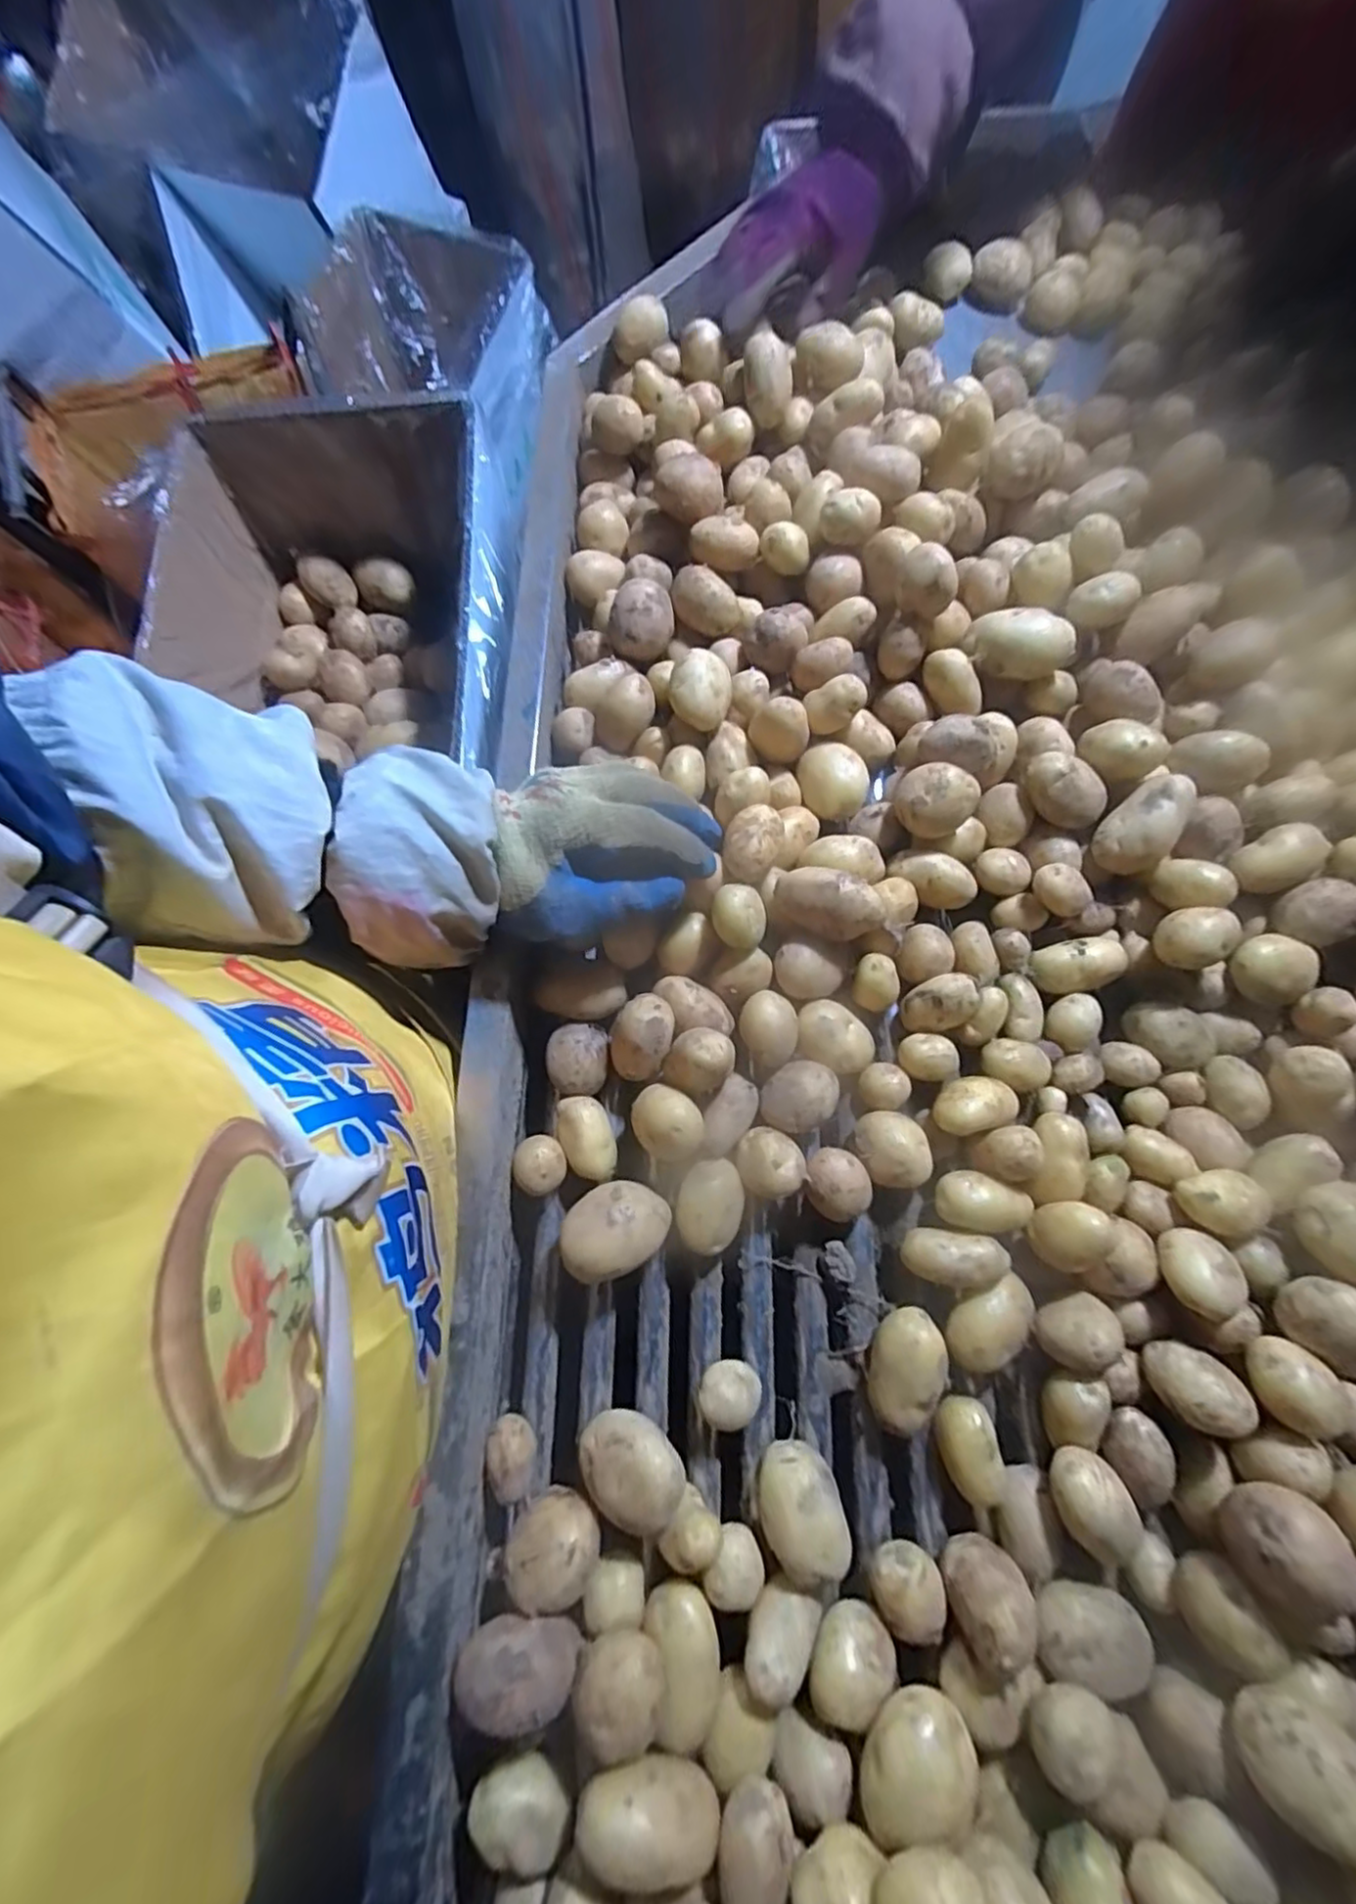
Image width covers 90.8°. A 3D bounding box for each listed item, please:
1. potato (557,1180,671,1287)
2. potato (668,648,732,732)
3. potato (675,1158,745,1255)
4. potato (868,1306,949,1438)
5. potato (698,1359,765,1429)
[{"bbox_3d":[-0.036,0.154,0.376,0.060,0.046,0.043,-30,78,-7],"label":"potato"},{"bbox_3d":[0.016,-0.181,0.458,0.041,0.030,0.048,12,76,3],"label":"potato"},{"bbox_3d":[0.019,0.147,0.389,0.037,0.030,0.049,11,76,3],"label":"potato"},{"bbox_3d":[0.123,0.227,0.366,0.035,0.034,0.061,20,77,5],"label":"potato"},{"bbox_3d":[0.028,0.239,0.364,0.032,0.028,0.028,-1,76,0],"label":"potato"}]

